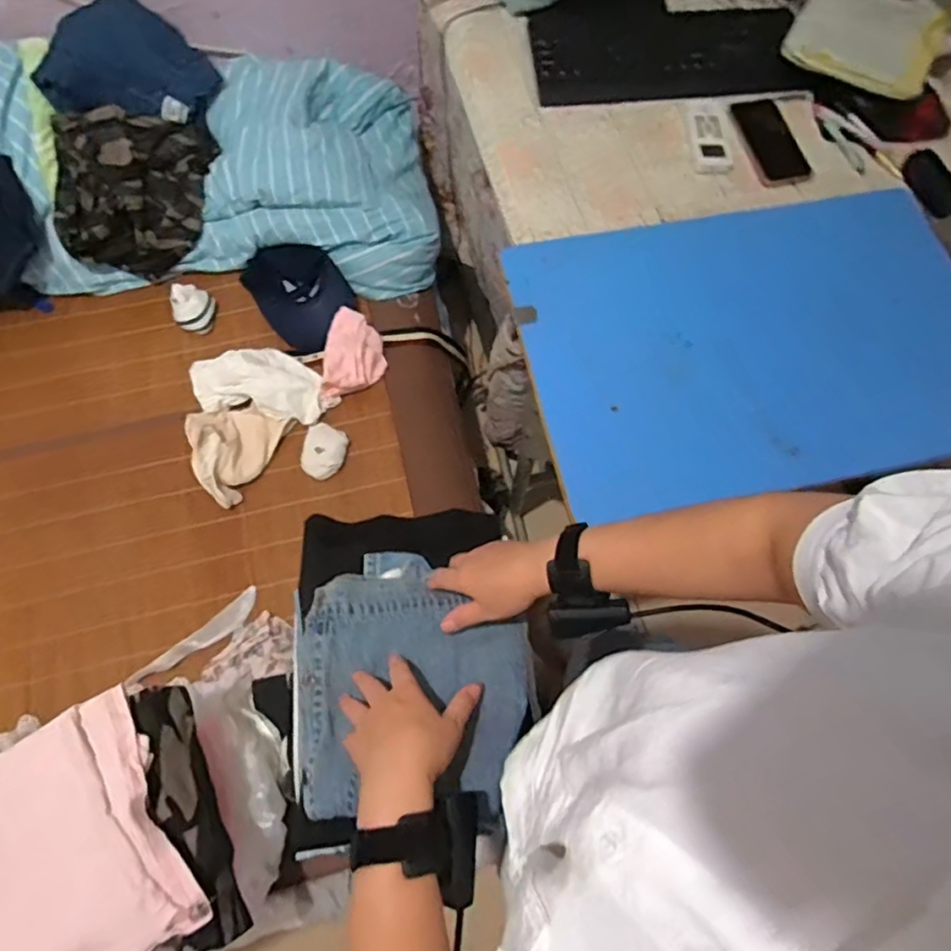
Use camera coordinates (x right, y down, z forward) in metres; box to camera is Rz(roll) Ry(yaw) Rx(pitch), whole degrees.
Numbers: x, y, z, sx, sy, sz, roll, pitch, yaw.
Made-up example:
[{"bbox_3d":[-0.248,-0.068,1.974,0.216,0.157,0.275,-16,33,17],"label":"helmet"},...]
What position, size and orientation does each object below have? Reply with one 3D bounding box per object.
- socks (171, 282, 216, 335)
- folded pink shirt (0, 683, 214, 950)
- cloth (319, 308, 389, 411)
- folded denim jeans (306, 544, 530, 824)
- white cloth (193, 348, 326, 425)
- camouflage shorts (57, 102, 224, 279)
[{"bbox_3d":[-0.533,-0.317,1.116,0.080,0.040,0.091,-12,70,-7],"label":"socks"},{"bbox_3d":[-0.438,0.391,0.570,0.274,0.025,0.244,-31,73,-13],"label":"folded pink shirt"},{"bbox_3d":[-0.223,-0.222,1.086,0.106,0.063,0.186,1,69,-2],"label":"cloth"},{"bbox_3d":[-0.056,0.182,0.570,0.213,0.040,0.245,-3,60,3],"label":"folded denim jeans"},{"bbox_3d":[-0.394,-0.169,1.067,0.249,0.041,0.132,7,69,1],"label":"white cloth"},{"bbox_3d":[-0.614,-0.517,1.097,0.265,0.212,0.217,-7,69,-5],"label":"camouflage shorts"}]

